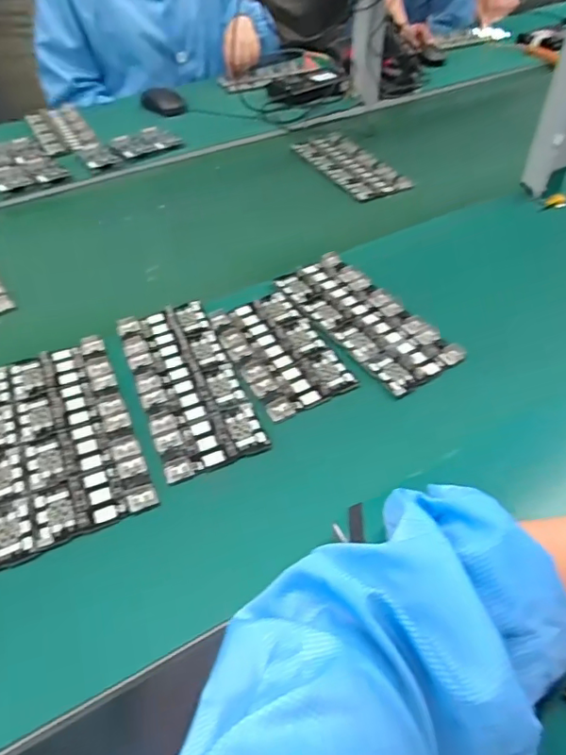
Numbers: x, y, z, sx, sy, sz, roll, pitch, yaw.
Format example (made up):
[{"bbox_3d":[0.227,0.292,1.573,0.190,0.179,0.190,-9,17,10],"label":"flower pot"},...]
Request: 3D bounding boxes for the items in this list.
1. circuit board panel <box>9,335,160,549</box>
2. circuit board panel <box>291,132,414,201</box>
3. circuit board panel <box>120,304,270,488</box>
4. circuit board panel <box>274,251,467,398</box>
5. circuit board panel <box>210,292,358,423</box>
[{"bbox_3d":[-0.198,0.047,0.505,0.099,0.004,0.218,-20,50,-15],"label":"circuit board panel"},{"bbox_3d":[0.111,-0.352,0.878,0.102,0.011,0.224,-20,50,-15],"label":"circuit board panel"},{"bbox_3d":[-0.100,0.000,0.544,0.096,0.005,0.223,-19,50,-15],"label":"circuit board panel"},{"bbox_3d":[0.092,-0.071,0.601,0.098,0.008,0.222,-28,53,-22],"label":"circuit board panel"},{"bbox_3d":[-0.005,-0.030,0.570,0.096,0.006,0.163,-22,51,-17],"label":"circuit board panel"}]

